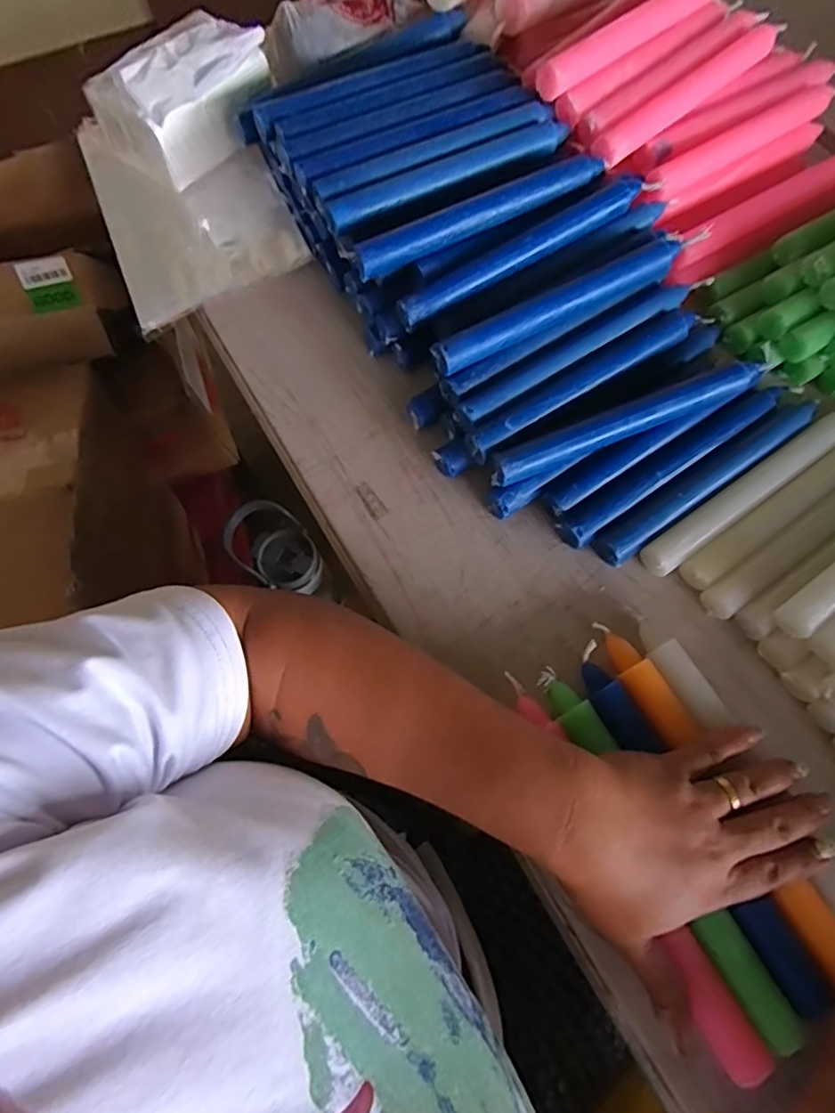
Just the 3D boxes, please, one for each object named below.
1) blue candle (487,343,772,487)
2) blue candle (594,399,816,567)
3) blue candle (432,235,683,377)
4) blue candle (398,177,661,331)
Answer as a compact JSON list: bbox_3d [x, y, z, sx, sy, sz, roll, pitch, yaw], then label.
[{"bbox_3d":[0.151,-0.095,0.381,0.214,0.027,0.020,-22,71,-8],"label":"blue candle"},{"bbox_3d":[0.204,-0.054,0.384,0.198,0.021,0.022,-34,73,-12],"label":"blue candle"},{"bbox_3d":[0.102,-0.181,0.388,0.202,0.019,0.019,-29,72,-10],"label":"blue candle"},{"bbox_3d":[0.084,-0.227,0.401,0.221,0.024,0.020,-31,72,-11],"label":"blue candle"}]

